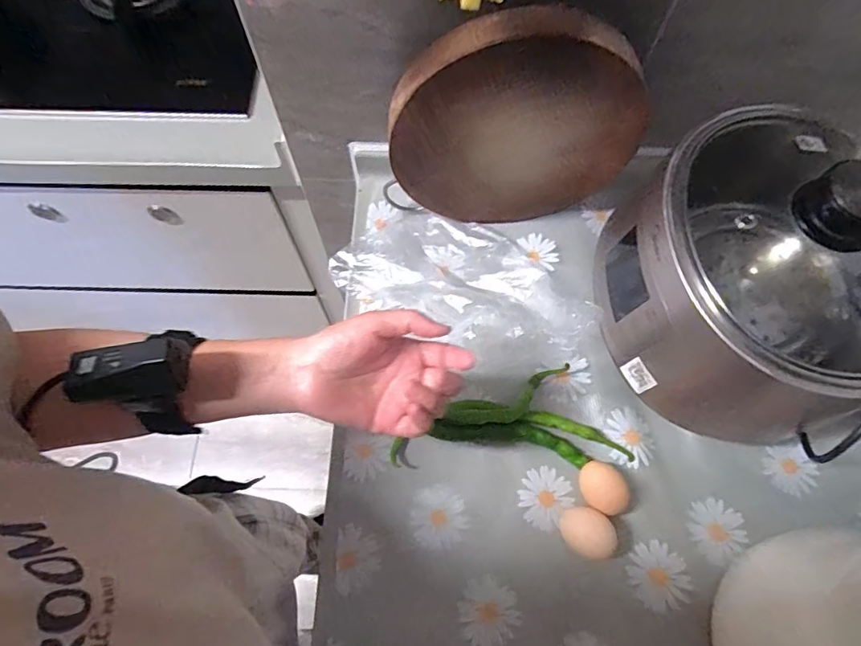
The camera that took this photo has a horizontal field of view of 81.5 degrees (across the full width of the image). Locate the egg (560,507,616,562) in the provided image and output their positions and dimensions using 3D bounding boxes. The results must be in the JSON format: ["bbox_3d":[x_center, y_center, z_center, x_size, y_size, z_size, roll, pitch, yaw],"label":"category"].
[{"bbox_3d":[0.151,0.203,0.487,0.051,0.040,0.041,34,72,12],"label":"egg"}]

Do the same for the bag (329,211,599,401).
[{"bbox_3d":[0.034,-0.046,0.566,0.291,0.073,0.185,35,73,12],"label":"bag"}]

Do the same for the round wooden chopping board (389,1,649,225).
[{"bbox_3d":[0.084,-0.192,0.523,0.255,0.262,0.043,-2,69,-1],"label":"round wooden chopping board"}]

